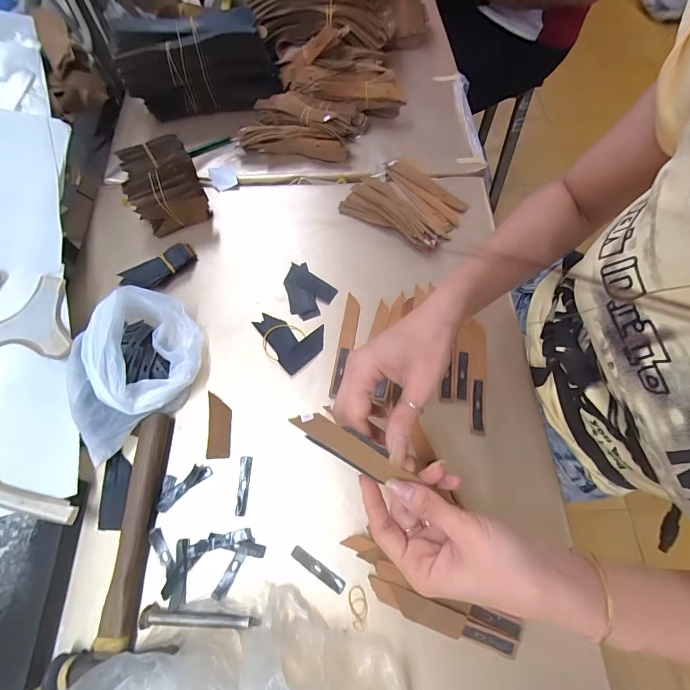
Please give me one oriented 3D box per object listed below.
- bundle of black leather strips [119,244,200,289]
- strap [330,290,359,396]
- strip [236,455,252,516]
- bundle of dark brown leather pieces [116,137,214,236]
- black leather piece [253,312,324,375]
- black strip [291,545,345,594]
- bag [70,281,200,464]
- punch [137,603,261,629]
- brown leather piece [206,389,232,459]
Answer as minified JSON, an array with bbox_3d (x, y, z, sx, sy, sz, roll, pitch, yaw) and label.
[{"bbox_3d":[-0.219,-0.089,0.434,0.085,0.028,0.027,-36,72,-15],"label":"bundle of black leather strips"},{"bbox_3d":[0.002,-0.002,0.408,0.016,0.005,0.125,9,67,3],"label":"strap"},{"bbox_3d":[-0.096,0.133,0.345,0.011,0.006,0.052,1,67,0],"label":"strip"},{"bbox_3d":[-0.225,-0.197,0.458,0.084,0.066,0.101,-23,69,-10],"label":"bundle of dark brown leather pieces"},{"bbox_3d":[-0.061,-0.013,0.408,0.059,0.004,0.077,-39,73,-16],"label":"black leather piece"},{"bbox_3d":[-0.024,0.196,0.319,0.053,0.005,0.011,32,70,12],"label":"black strip"},{"bbox_3d":[-0.213,0.017,0.360,0.141,0.060,0.112,-41,73,-17],"label":"bag"},{"bbox_3d":[-0.120,0.226,0.299,0.096,0.010,0.013,4,67,1],"label":"punch"},{"bbox_3d":[-0.127,0.081,0.366,0.022,0.005,0.063,-4,67,-3],"label":"brown leather piece"}]

